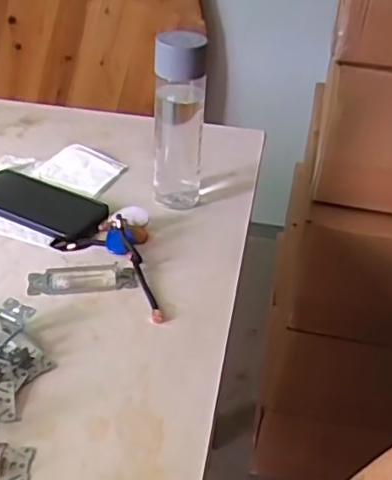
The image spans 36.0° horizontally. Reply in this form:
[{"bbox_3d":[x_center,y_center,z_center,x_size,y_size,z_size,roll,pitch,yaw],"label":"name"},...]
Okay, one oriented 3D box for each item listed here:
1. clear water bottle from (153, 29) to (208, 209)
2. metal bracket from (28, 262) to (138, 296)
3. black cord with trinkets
[{"bbox_3d":[-0.020,-0.135,0.717,0.058,0.215,0.066,2,35,-3],"label":"clear water bottle"},{"bbox_3d":[-0.117,0.039,0.625,0.108,0.007,0.040,-2,35,-9],"label":"metal bracket"},{"bbox_3d":[-0.093,0.023,0.631,0.108,0.029,0.169,-5,40,-11],"label":"black cord with trinkets"}]

